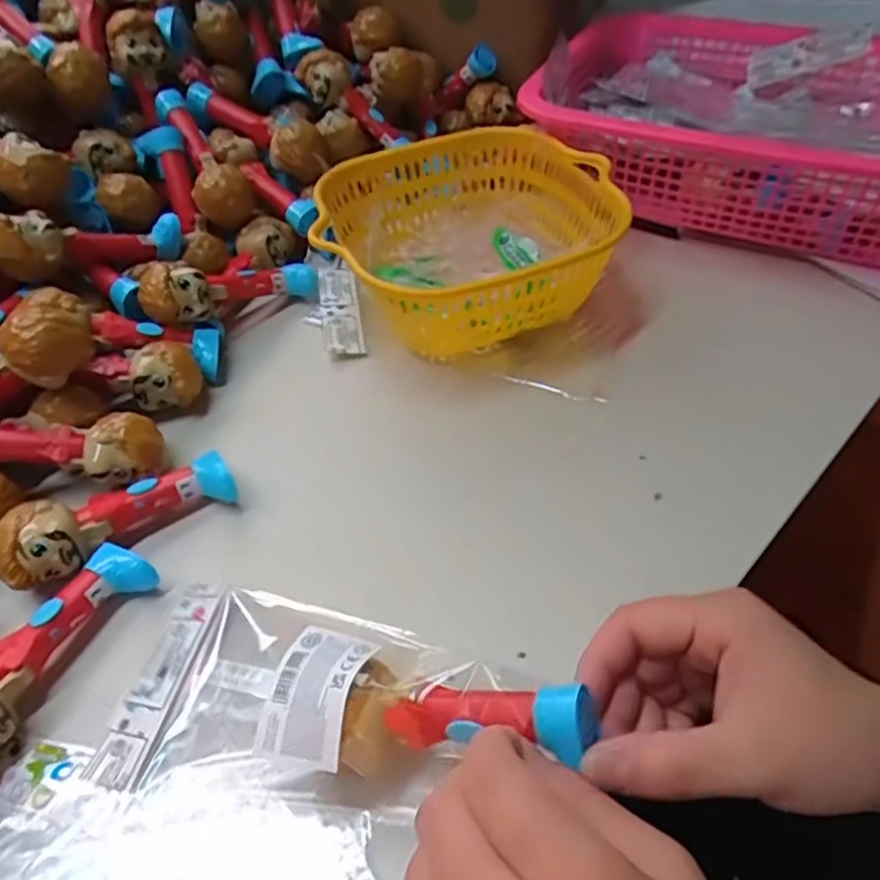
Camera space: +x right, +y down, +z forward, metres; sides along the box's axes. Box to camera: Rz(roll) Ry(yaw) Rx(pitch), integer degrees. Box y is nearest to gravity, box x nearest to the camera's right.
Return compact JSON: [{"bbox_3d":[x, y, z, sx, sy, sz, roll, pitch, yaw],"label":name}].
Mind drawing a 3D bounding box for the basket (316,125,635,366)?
[{"bbox_3d":[0.021,-0.145,0.486,0.204,0.076,0.195,-2,48,2],"label":"basket"}]

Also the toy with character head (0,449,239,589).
[{"bbox_3d":[-0.179,0.041,0.369,0.121,0.044,0.033,-28,52,-20],"label":"toy with character head"}]

